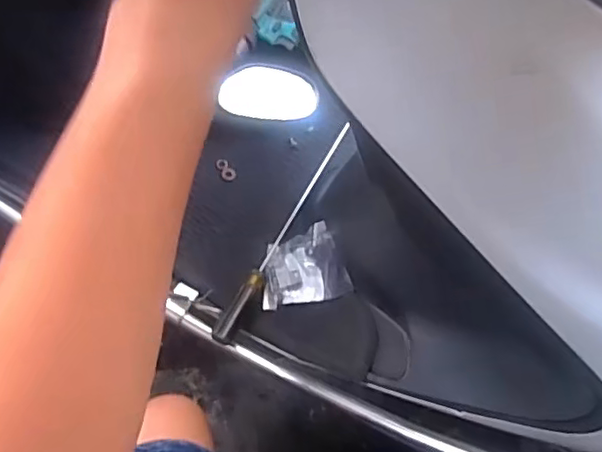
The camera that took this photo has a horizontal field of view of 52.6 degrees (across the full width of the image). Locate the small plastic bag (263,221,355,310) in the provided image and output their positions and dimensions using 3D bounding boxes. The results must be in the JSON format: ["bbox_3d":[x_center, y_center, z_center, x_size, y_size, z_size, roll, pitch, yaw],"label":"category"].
[{"bbox_3d":[-0.002,0.050,0.706,0.117,0.034,0.084,-19,86,25],"label":"small plastic bag"}]

